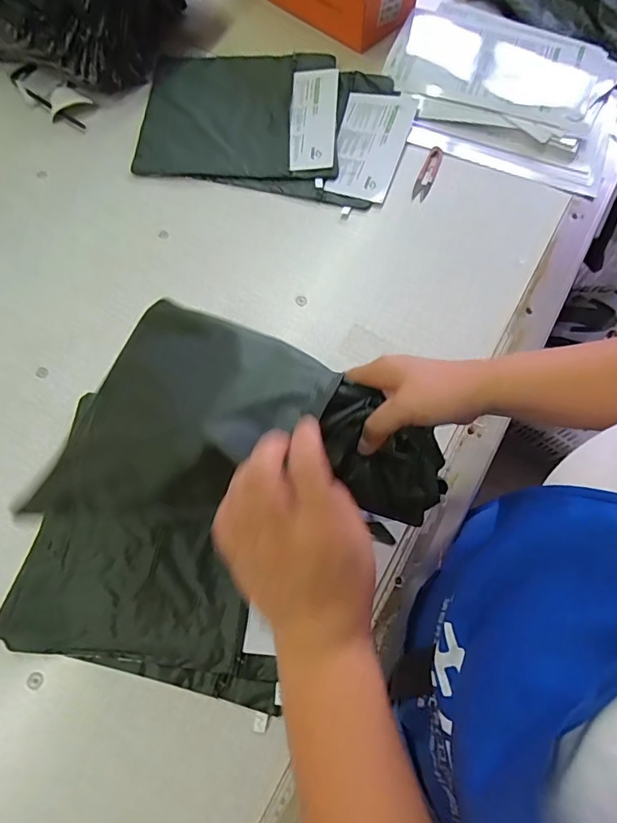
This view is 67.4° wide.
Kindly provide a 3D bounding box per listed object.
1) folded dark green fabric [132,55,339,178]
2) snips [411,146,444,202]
[{"bbox_3d":[-0.105,-0.466,0.715,0.294,0.017,0.259,3,69,0],"label":"folded dark green fabric"},{"bbox_3d":[0.178,-0.355,0.686,0.023,0.004,0.108,20,70,7],"label":"snips"}]

